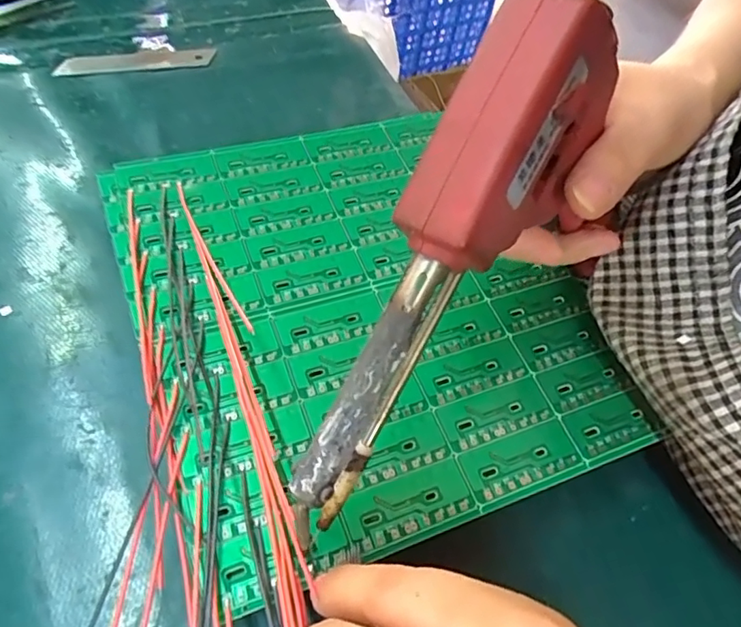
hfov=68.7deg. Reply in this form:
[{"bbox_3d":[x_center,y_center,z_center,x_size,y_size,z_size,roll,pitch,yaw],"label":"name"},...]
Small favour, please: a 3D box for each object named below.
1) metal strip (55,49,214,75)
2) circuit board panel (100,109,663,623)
[{"bbox_3d":[-0.152,-0.166,0.355,0.097,0.006,0.019,-13,58,-17],"label":"metal strip"},{"bbox_3d":[-0.006,-0.009,0.243,0.184,0.004,0.209,-18,62,-19],"label":"circuit board panel"}]

